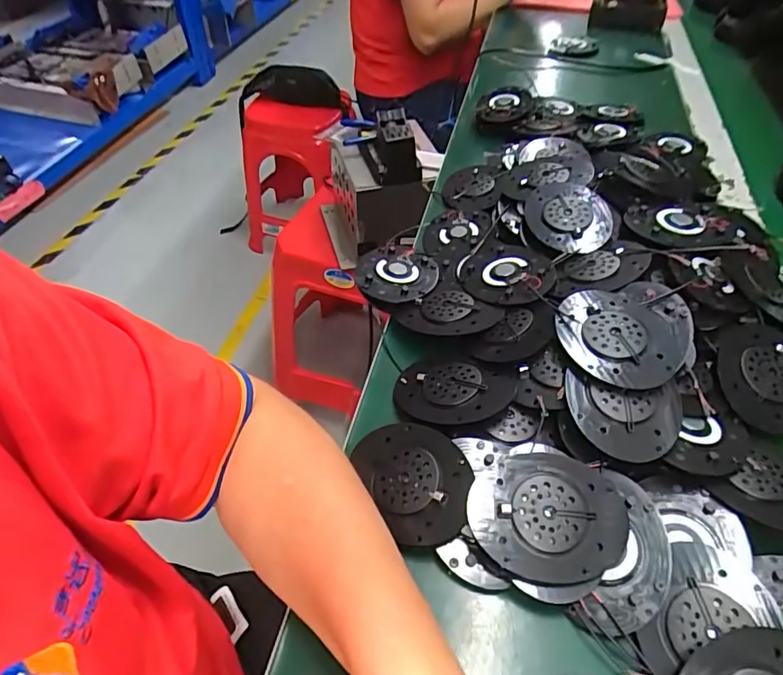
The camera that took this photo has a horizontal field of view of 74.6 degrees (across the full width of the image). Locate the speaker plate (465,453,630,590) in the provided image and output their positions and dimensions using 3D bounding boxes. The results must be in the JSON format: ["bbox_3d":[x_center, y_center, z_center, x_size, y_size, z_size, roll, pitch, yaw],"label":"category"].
[{"bbox_3d":[0.089,0.100,0.291,0.088,0.010,0.069,1,59,0],"label":"speaker plate"}]

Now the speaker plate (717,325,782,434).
[{"bbox_3d":[0.265,0.026,0.362,0.068,0.010,0.089,30,62,7],"label":"speaker plate"}]

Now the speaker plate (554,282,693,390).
[{"bbox_3d":[0.162,-0.003,0.350,0.092,0.011,0.081,-10,50,-4],"label":"speaker plate"}]

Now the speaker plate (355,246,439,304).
[{"bbox_3d":[0.003,-0.054,0.444,0.067,0.019,0.074,14,52,14],"label":"speaker plate"}]

